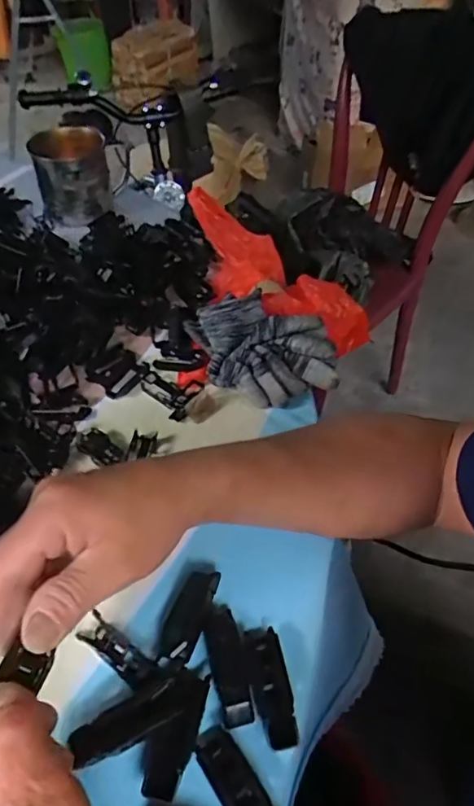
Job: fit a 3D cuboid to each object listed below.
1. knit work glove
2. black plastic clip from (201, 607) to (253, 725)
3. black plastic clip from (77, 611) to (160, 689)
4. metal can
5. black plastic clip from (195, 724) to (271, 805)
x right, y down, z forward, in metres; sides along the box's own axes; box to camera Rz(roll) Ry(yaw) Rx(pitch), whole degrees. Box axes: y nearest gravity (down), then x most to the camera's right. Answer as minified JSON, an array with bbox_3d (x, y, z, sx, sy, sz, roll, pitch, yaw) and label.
[{"bbox_3d":[0.022,-0.057,0.492,0.111,0.053,0.118,-12,50,-12],"label":"knit work glove"},{"bbox_3d":[-0.006,0.163,0.339,0.023,0.015,0.071,-9,49,-9],"label":"black plastic clip"},{"bbox_3d":[-0.075,0.159,0.343,0.053,0.015,0.020,29,54,23],"label":"black plastic clip"},{"bbox_3d":[-0.206,-0.284,0.677,0.089,0.085,0.079,-11,49,-11],"label":"metal can"},{"bbox_3d":[0.001,0.215,0.296,0.020,0.010,0.069,-28,54,-23],"label":"black plastic clip"}]

